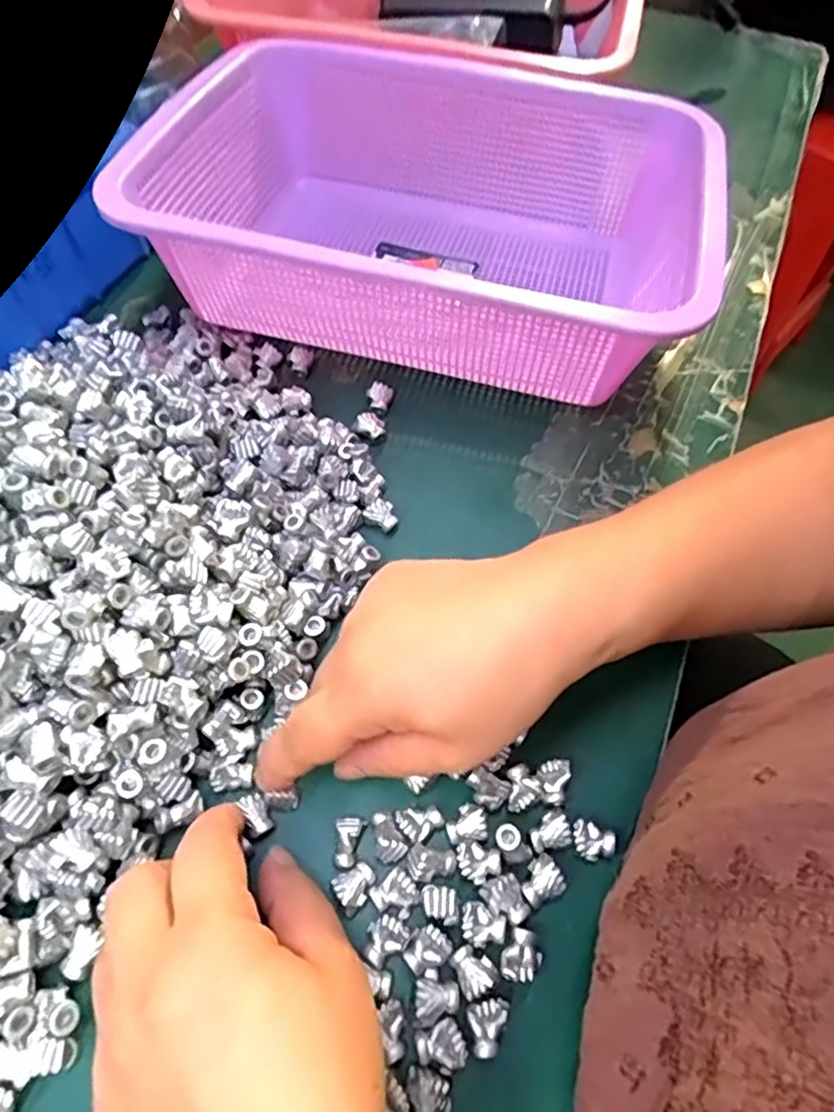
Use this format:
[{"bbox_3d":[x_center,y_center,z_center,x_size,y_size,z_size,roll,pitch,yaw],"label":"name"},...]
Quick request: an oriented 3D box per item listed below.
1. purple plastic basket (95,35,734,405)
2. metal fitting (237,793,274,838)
[{"bbox_3d":[0.010,-0.195,0.378,0.288,0.096,0.223,14,61,5],"label":"purple plastic basket"},{"bbox_3d":[-0.064,0.103,0.256,0.008,0.007,0.015,-27,65,-15],"label":"metal fitting"}]

